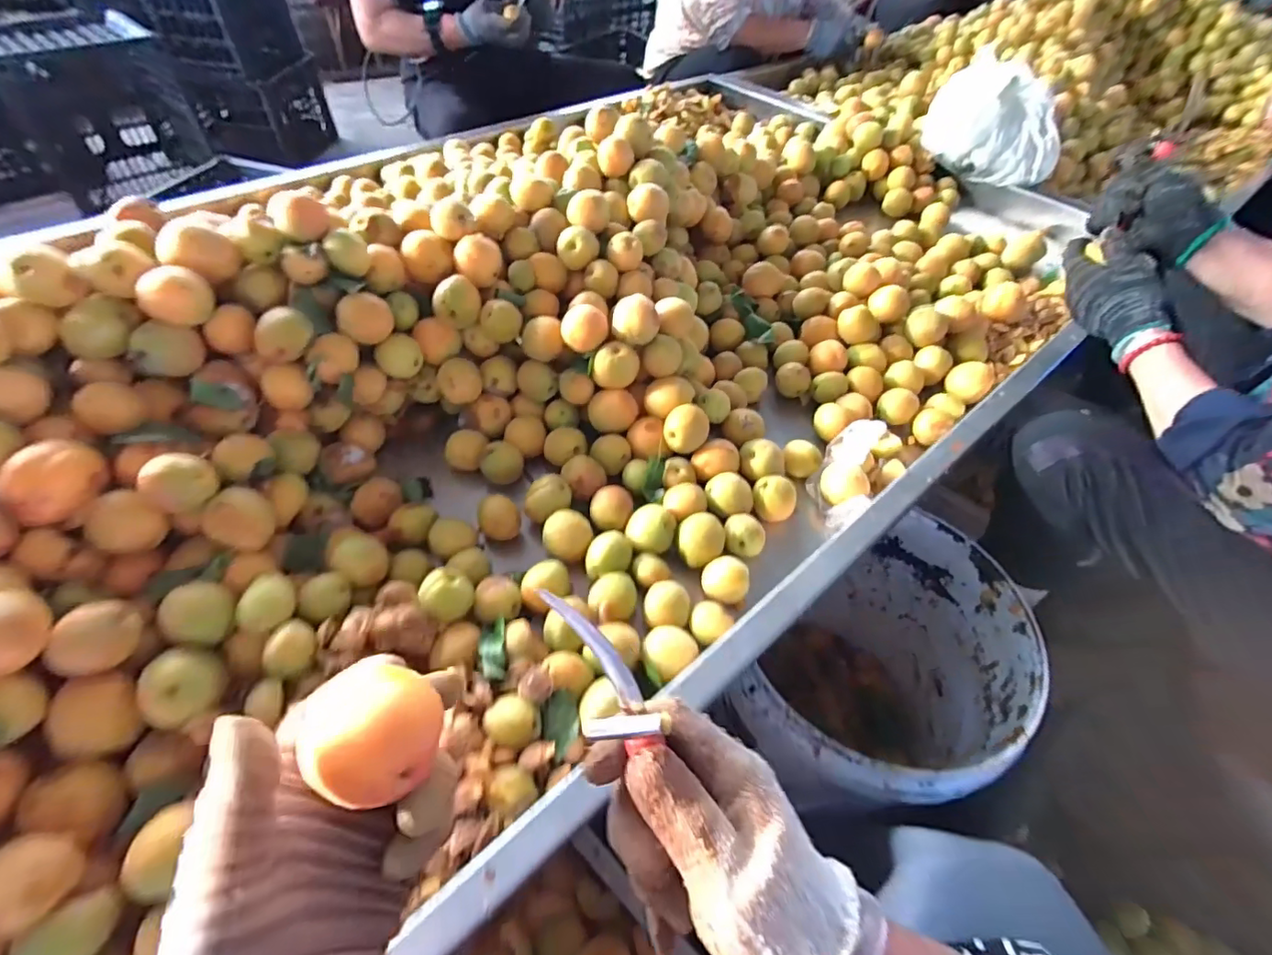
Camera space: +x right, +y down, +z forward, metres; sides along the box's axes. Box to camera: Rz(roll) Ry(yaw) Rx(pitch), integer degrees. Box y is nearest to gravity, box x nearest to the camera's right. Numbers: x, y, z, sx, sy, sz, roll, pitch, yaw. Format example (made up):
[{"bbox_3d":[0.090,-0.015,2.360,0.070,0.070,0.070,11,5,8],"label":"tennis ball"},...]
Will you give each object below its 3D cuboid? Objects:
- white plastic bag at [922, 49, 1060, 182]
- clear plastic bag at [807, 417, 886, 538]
[{"bbox_3d":[0.646,-0.635,1.012,0.233,0.160,0.162,23,53,15],"label":"white plastic bag"},{"bbox_3d":[0.216,-0.005,0.580,0.055,0.061,0.114,23,53,15],"label":"clear plastic bag"}]

